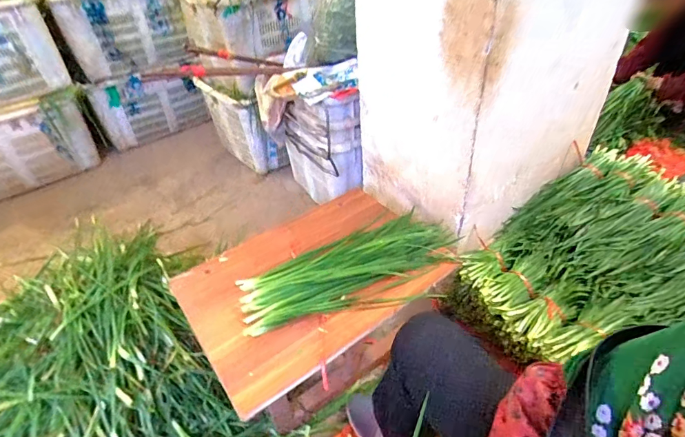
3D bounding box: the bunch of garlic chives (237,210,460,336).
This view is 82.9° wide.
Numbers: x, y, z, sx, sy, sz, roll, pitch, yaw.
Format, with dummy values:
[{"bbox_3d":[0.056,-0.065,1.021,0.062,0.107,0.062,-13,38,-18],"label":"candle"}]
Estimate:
[{"bbox_3d":[0.022,0.106,0.852,0.488,0.056,0.192,-16,39,-13],"label":"bunch of garlic chives"}]

